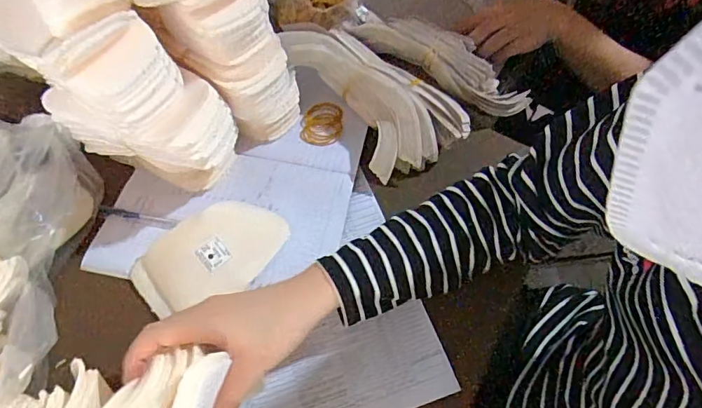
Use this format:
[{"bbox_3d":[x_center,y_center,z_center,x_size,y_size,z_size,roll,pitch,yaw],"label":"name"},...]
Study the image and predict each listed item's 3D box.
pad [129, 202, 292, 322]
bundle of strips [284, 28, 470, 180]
[{"bbox_3d":[-0.143,0.046,0.485,0.155,0.029,0.095,-31,63,-20],"label":"pad"},{"bbox_3d":[0.014,-0.131,0.555,0.241,0.055,0.126,41,64,5],"label":"bundle of strips"}]

